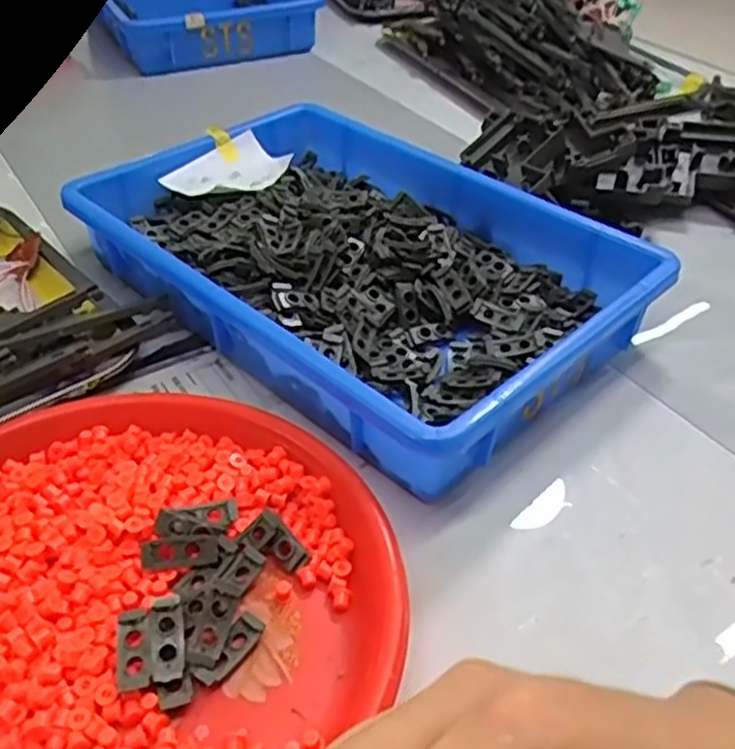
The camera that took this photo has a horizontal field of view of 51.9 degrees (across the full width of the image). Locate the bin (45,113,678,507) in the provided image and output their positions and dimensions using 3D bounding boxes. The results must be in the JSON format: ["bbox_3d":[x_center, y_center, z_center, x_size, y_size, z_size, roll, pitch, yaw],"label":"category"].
[{"bbox_3d":[-0.014,-0.084,0.529,0.367,0.061,0.241,34,50,30],"label":"bin"}]

